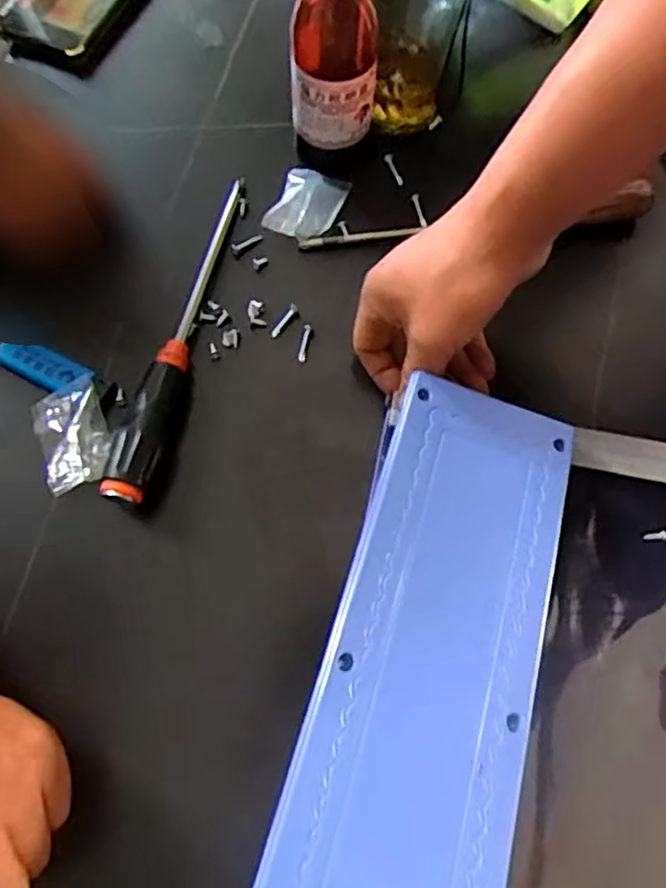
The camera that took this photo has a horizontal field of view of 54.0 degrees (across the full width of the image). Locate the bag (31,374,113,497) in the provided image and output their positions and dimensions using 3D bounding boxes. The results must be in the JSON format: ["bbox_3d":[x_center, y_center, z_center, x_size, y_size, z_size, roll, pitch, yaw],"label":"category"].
[{"bbox_3d":[-0.158,-0.006,0.395,0.041,0.010,0.061,-19,71,-8],"label":"bag"}]

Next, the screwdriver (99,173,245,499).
[{"bbox_3d":[-0.099,-0.076,0.418,0.029,0.030,0.237,9,69,2],"label":"screwdriver"}]

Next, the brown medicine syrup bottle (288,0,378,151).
[{"bbox_3d":[0.000,-0.251,0.417,0.056,0.122,0.048,-1,69,-2],"label":"brown medicine syrup bottle"}]

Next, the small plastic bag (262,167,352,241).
[{"bbox_3d":[-0.018,-0.171,0.464,0.045,0.007,0.060,20,70,6],"label":"small plastic bag"}]

